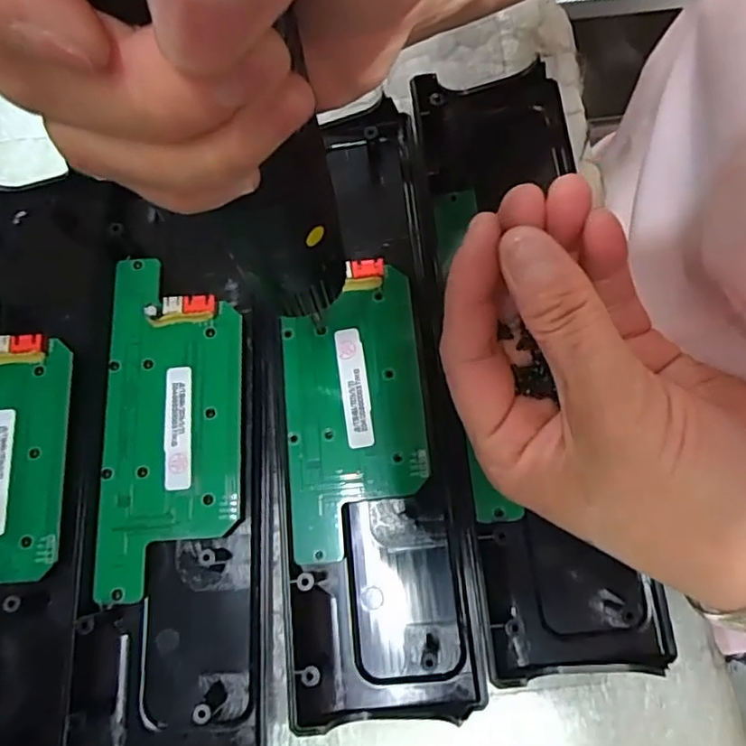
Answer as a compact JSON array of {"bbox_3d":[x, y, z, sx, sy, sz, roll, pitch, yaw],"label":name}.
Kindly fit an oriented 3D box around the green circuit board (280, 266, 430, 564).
[{"bbox_3d":[-0.007,0.015,0.241,0.054,0.009,0.108,-5,77,0],"label":"green circuit board"}]

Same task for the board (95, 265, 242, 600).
[{"bbox_3d":[-0.081,0.018,0.240,0.055,0.004,0.131,-3,77,0],"label":"board"}]

